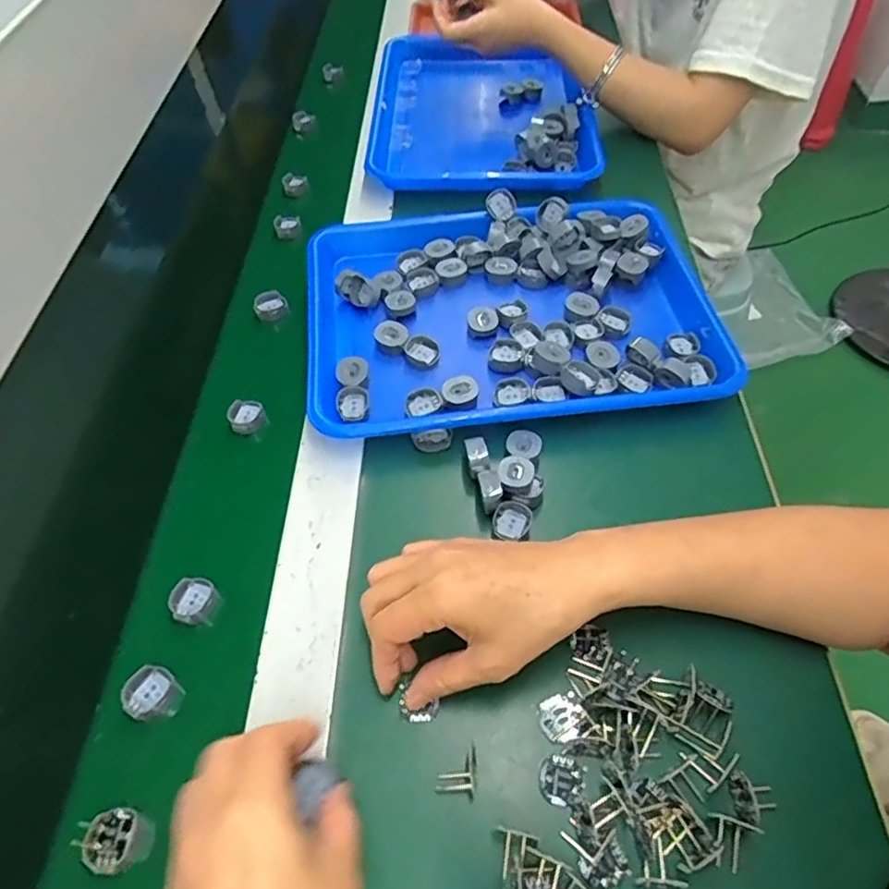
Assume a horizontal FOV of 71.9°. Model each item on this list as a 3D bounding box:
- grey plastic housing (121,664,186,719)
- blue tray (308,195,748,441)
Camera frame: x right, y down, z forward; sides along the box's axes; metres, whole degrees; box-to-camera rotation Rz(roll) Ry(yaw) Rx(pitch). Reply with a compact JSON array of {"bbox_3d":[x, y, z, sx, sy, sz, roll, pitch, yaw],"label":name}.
[{"bbox_3d":[-0.178,0.157,0.380,0.026,0.034,0.028,-1,55,2],"label":"grey plastic housing"},{"bbox_3d":[0.056,-0.119,0.524,0.328,0.032,0.259,-5,55,-1],"label":"blue tray"}]

